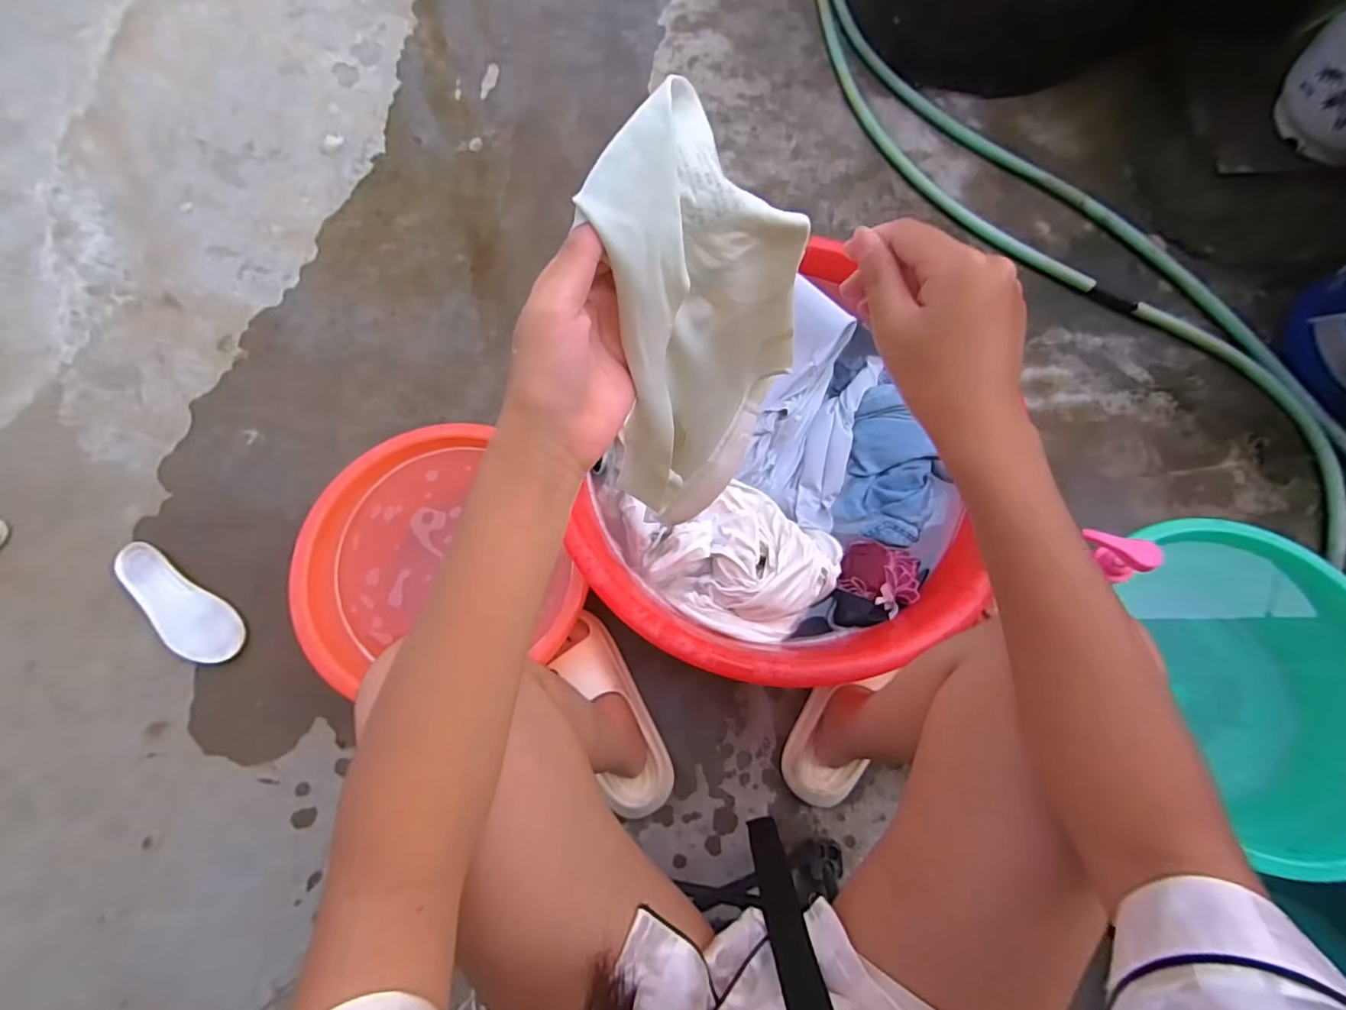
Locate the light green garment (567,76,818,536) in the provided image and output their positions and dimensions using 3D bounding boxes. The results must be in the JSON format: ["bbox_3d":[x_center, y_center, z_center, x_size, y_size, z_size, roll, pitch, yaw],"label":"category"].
[{"bbox_3d":[0.020,-0.084,0.343,0.143,0.277,0.056,-34,61,-9],"label":"light green garment"}]

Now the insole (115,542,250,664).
[{"bbox_3d":[-0.701,0.142,0.796,0.233,0.014,0.081,31,76,9],"label":"insole"}]

